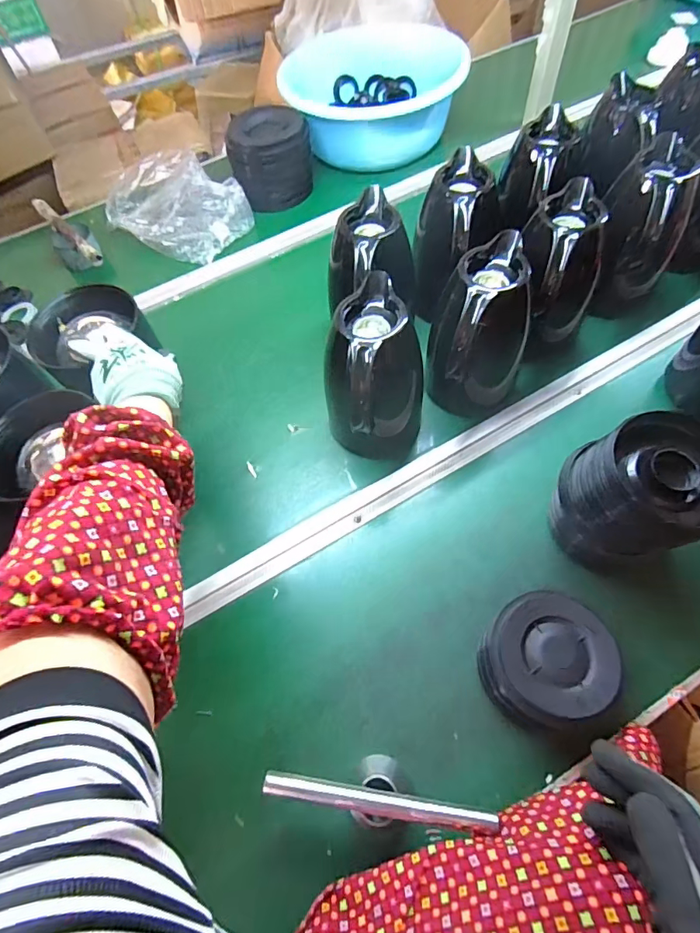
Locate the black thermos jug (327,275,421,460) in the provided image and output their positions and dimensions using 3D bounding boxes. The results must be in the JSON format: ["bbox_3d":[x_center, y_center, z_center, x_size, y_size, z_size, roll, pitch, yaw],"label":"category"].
[{"bbox_3d":[0.032,-0.095,0.572,0.117,0.200,0.159,-4,61,3],"label":"black thermos jug"}]

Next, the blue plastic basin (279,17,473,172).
[{"bbox_3d":[0.053,-0.826,1.032,0.373,0.117,0.462,-1,61,5],"label":"blue plastic basin"}]

